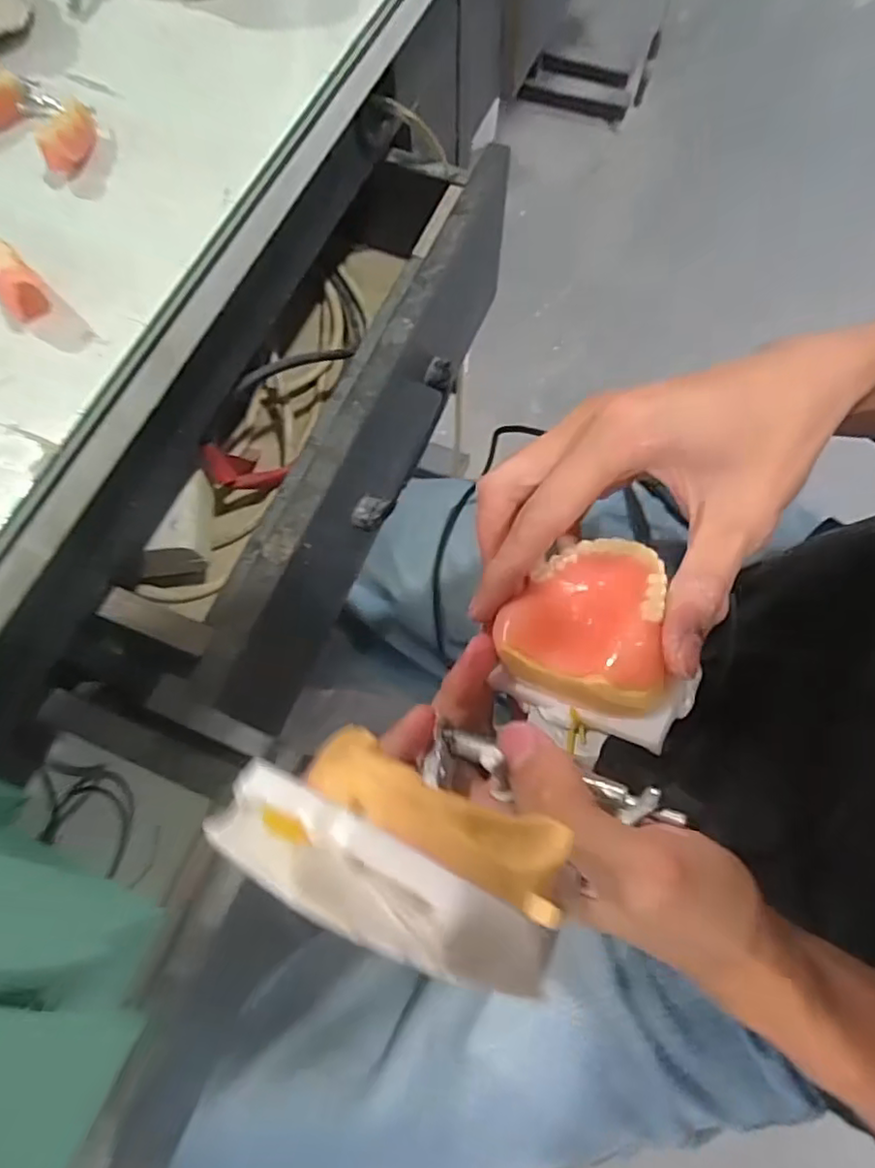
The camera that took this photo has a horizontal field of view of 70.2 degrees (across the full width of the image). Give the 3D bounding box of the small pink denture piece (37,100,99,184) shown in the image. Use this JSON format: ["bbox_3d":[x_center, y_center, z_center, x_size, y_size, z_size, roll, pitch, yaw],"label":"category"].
[{"bbox_3d":[-0.146,-0.179,0.249,0.010,0.016,0.031,17,70,8],"label":"small pink denture piece"}]

